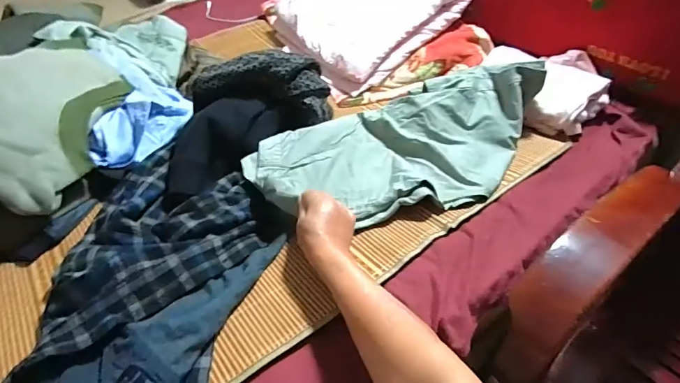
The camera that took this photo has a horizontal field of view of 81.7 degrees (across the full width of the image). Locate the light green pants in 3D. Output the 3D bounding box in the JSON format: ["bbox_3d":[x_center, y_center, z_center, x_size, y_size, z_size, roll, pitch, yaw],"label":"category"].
[{"bbox_3d":[0.129,-0.085,0.698,0.555,0.105,0.266,-19,45,-11],"label":"light green pants"}]

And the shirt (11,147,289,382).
[{"bbox_3d":[-0.241,0.140,0.496,0.274,0.063,0.505,-1,43,0],"label":"shirt"}]

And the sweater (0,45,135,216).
[{"bbox_3d":[-0.493,-0.129,0.648,0.204,0.145,0.315,9,44,10],"label":"sweater"}]

